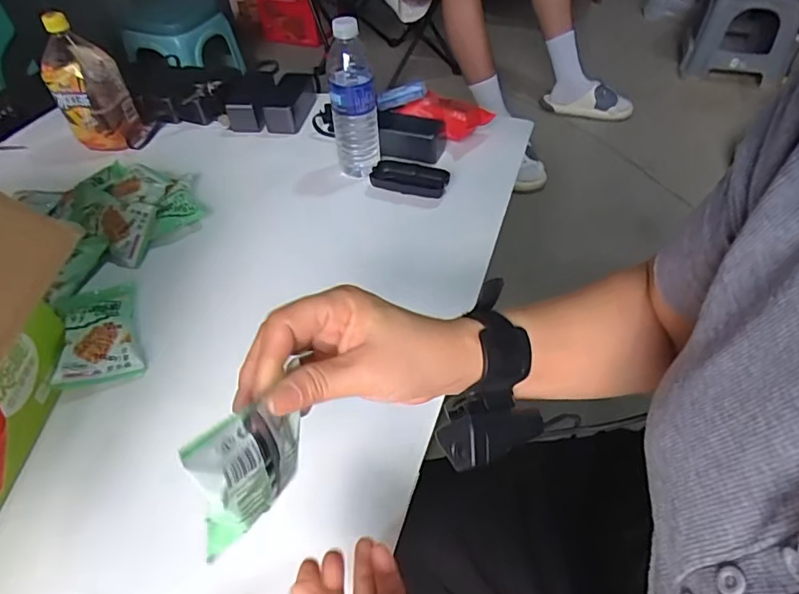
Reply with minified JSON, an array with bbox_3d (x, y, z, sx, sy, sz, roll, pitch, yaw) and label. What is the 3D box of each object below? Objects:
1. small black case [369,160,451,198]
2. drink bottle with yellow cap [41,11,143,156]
[{"bbox_3d":[0.017,-0.175,0.756,0.111,0.021,0.061,10,50,12],"label":"small black case"},{"bbox_3d":[-0.489,-0.331,0.812,0.083,0.191,0.085,-2,48,2],"label":"drink bottle with yellow cap"}]

